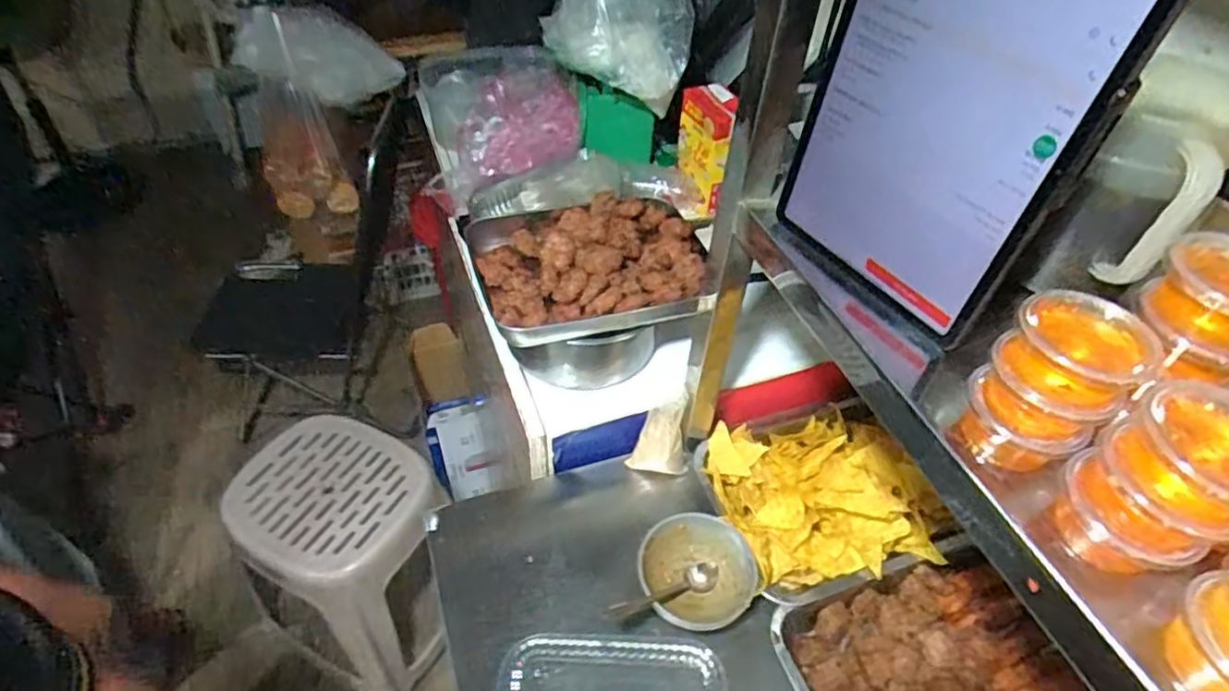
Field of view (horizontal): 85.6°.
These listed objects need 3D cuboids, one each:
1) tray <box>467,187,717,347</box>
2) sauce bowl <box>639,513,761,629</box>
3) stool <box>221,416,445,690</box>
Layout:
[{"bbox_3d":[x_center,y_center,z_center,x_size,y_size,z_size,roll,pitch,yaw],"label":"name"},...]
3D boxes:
[{"bbox_3d":[-0.026,-0.092,0.739,0.243,0.054,0.201,-11,47,-13],"label":"tray"},{"bbox_3d":[0.080,0.228,0.662,0.113,0.051,0.106,1,46,-1],"label":"sauce bowl"},{"bbox_3d":[-0.492,0.410,1.276,0.340,0.462,0.293,23,49,19],"label":"stool"}]

